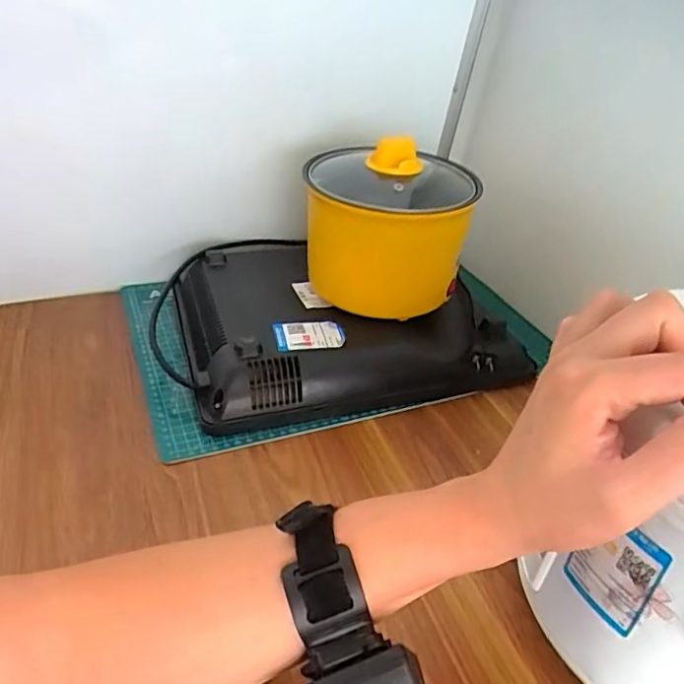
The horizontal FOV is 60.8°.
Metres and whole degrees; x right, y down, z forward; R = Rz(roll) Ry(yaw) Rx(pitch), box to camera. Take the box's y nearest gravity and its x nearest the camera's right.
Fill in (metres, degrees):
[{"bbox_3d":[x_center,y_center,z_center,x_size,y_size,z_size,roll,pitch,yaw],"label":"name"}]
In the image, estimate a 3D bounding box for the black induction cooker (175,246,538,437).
[{"bbox_3d":[-0.008,-0.018,0.619,0.322,0.070,0.228,-6,36,-18],"label":"black induction cooker"}]

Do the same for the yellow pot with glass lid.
[{"bbox_3d":[0.045,-0.126,0.605,0.166,0.156,0.170,4,34,-4],"label":"yellow pot with glass lid"}]

